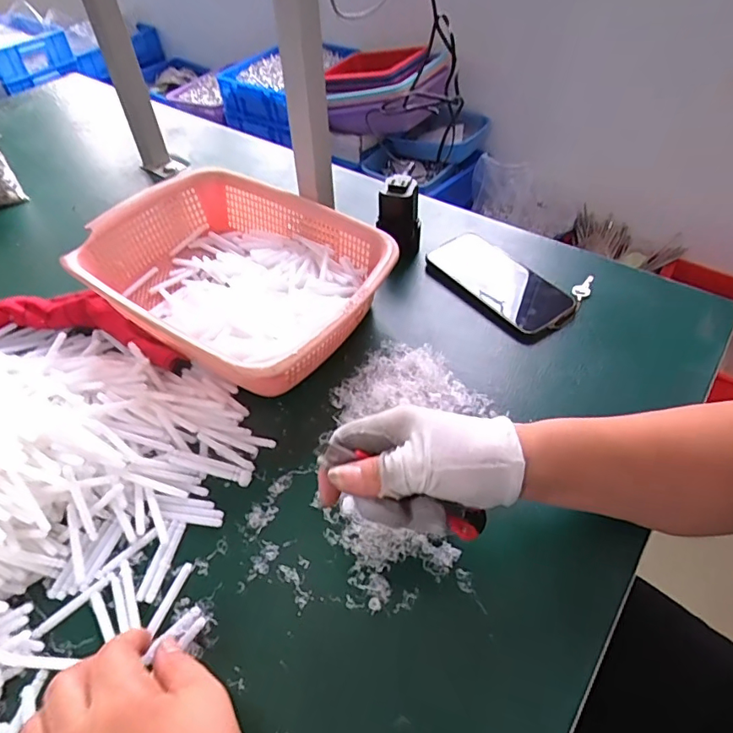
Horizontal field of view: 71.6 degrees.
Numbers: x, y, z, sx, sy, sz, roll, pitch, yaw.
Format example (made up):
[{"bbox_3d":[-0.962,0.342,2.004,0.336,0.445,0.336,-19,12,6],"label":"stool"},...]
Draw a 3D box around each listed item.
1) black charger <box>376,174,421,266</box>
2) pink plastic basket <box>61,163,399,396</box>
[{"bbox_3d":[0.037,-0.165,0.577,0.046,0.099,0.019,3,49,4],"label":"black charger"},{"bbox_3d":[-0.131,-0.092,0.521,0.292,0.101,0.217,24,54,22],"label":"pink plastic basket"}]

